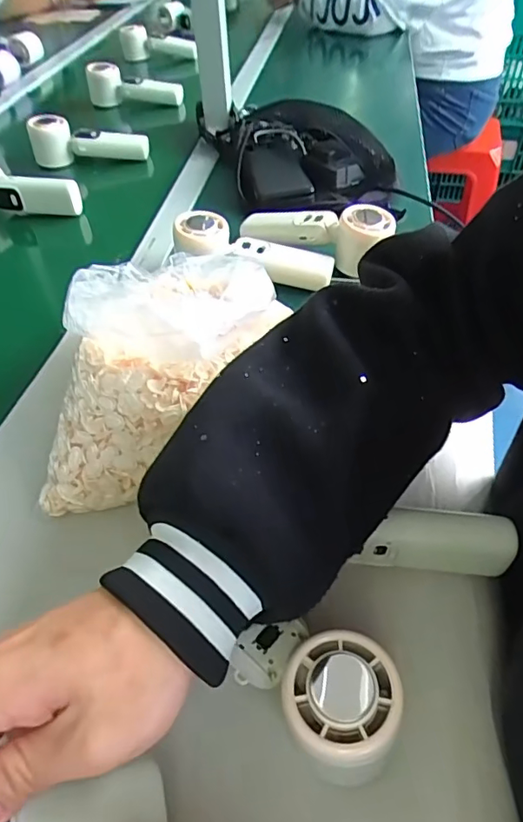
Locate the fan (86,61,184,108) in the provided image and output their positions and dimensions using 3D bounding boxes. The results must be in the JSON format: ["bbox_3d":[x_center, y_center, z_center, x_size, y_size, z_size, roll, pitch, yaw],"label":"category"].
[{"bbox_3d":[-0.249,-0.599,0.960,0.225,0.075,0.066,18,52,17],"label":"fan"}]

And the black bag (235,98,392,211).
[{"bbox_3d":[0.049,-0.346,0.700,0.195,0.056,0.228,-16,50,-12],"label":"black bag"}]

